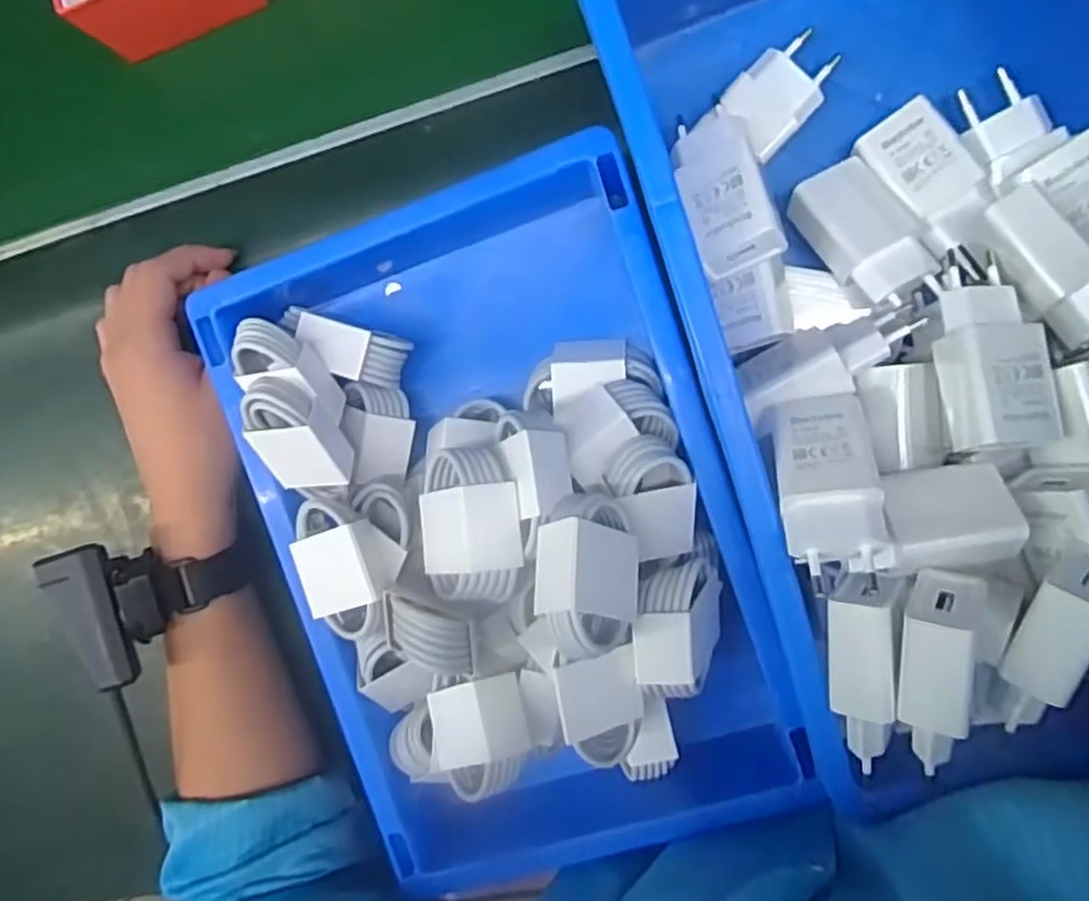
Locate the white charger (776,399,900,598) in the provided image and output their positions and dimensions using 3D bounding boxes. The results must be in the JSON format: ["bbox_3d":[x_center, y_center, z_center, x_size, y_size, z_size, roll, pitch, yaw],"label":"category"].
[{"bbox_3d":[0.111,0.016,0.289,0.039,0.022,0.079,-4,64,8],"label":"white charger"}]

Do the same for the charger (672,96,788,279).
[{"bbox_3d":[0.076,-0.116,0.325,0.034,0.027,0.074,-15,72,9],"label":"charger"}]

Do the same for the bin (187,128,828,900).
[{"bbox_3d":[-0.021,0.041,0.346,0.197,0.100,0.309,-17,91,9],"label":"bin"}]

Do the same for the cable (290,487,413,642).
[{"bbox_3d":[-0.085,0.050,0.344,0.042,0.034,0.061,-11,97,30],"label":"cable"}]

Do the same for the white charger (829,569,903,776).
[{"bbox_3d":[0.120,0.085,0.286,0.025,0.019,0.076,6,95,8],"label":"white charger"}]

